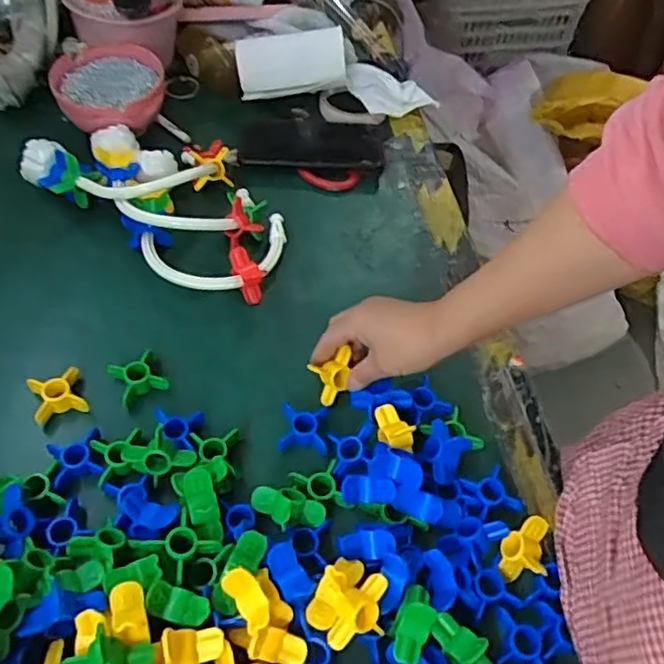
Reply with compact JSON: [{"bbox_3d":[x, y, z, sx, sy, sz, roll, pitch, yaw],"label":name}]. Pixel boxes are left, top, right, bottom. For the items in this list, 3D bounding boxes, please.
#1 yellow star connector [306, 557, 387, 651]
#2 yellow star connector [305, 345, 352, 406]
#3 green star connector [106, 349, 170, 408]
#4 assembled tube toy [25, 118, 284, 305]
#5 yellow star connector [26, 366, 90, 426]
[{"bbox_3d":[0.012,0.184,0.445,0.048,0.031,0.058,25,56,14],"label":"yellow star connector"},{"bbox_3d":[0.004,0.040,0.560,0.037,0.035,0.017,-24,24,-12],"label":"yellow star connector"},{"bbox_3d":[-0.167,0.040,0.563,0.041,0.025,0.039,-22,58,-18],"label":"green star connector"},{"bbox_3d":[-0.164,-0.119,0.638,0.198,0.064,0.225,-23,58,-18],"label":"assembled tube toy"},{"bbox_3d":[-0.231,0.054,0.551,0.041,0.025,0.036,-19,57,-16],"label":"yellow star connector"}]

